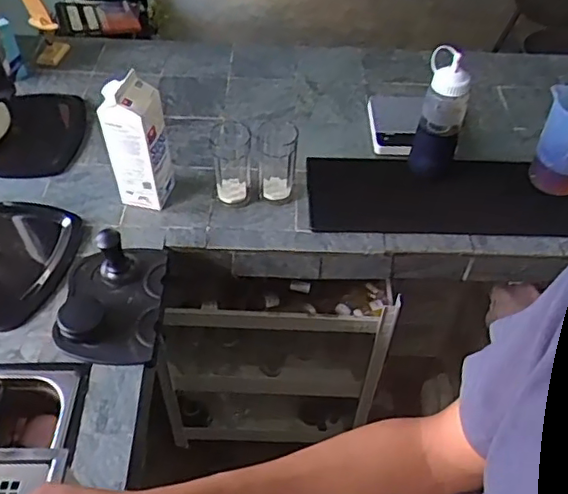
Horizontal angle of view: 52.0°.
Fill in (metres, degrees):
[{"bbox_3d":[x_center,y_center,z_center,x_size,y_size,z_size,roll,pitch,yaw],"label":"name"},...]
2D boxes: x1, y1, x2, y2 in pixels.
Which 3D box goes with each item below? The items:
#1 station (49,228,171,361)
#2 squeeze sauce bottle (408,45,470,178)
[{"bbox_3d":[-0.257,0.054,0.852,0.141,0.087,0.200,1,49,-2],"label":"station"},{"bbox_3d":[0.269,-0.221,0.997,0.077,0.217,0.068,14,50,10],"label":"squeeze sauce bottle"}]

